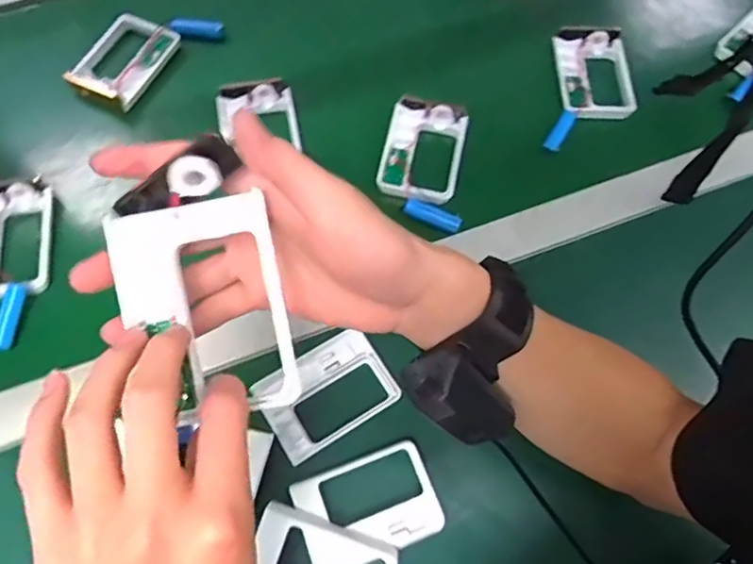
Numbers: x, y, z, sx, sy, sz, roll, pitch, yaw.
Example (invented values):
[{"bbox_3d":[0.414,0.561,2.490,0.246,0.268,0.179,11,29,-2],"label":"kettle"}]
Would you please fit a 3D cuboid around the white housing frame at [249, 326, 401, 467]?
[{"bbox_3d":[-0.037,0.082,0.438,0.097,0.011,0.069,-29,69,-15],"label":"white housing frame"}]

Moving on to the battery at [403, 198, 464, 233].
[{"bbox_3d":[0.049,-0.059,0.506,0.050,0.011,0.014,25,66,9],"label":"battery"}]

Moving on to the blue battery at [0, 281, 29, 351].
[{"bbox_3d":[-0.281,0.026,0.450,0.016,0.014,0.052,3,65,-1],"label":"blue battery"}]

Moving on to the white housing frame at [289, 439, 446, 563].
[{"bbox_3d":[-0.006,0.152,0.399,0.093,0.011,0.066,-19,67,-11],"label":"white housing frame"}]

